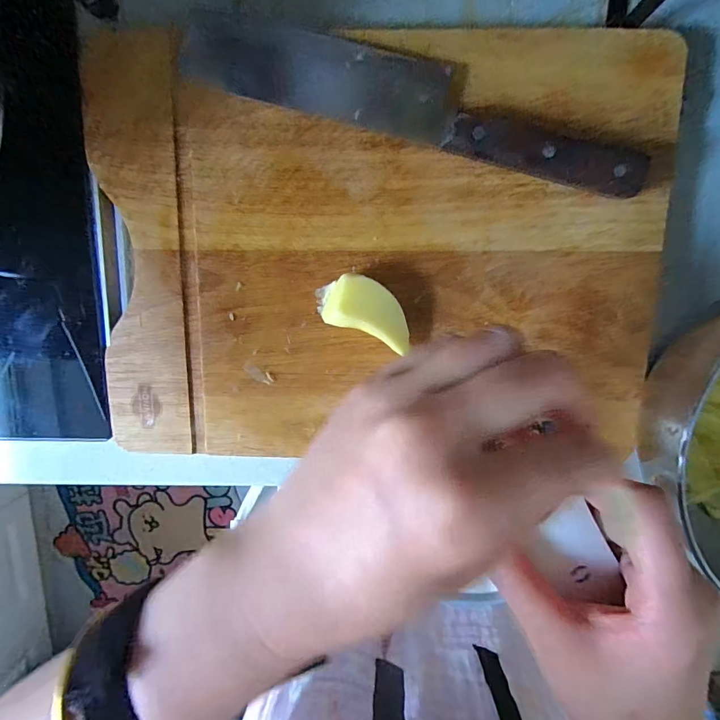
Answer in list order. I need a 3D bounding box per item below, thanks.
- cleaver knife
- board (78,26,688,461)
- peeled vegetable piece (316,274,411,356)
[{"bbox_3d":[0.029,-0.161,0.260,0.287,0.023,0.048,17,99,0],"label":"cleaver knife"},{"bbox_3d":[0.011,-0.068,0.287,0.371,0.013,0.270,1,99,2],"label":"board"},{"bbox_3d":[0.004,-0.034,0.283,0.066,0.024,0.035,22,99,-1],"label":"peeled vegetable piece"}]

